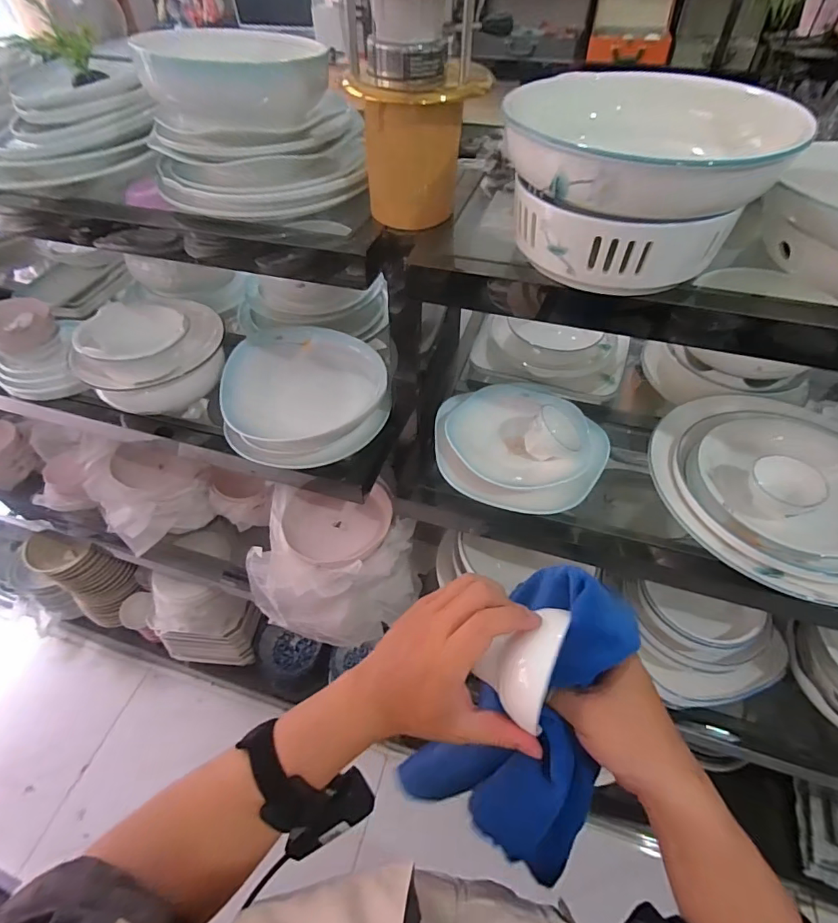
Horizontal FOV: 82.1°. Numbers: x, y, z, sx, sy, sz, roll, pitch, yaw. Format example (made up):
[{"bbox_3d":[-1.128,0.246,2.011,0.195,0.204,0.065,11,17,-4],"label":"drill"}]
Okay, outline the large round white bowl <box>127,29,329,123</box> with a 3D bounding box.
[{"bbox_3d":[-0.253,-0.524,0.654,0.234,0.089,0.177,-20,51,-15],"label":"large round white bowl"}]

